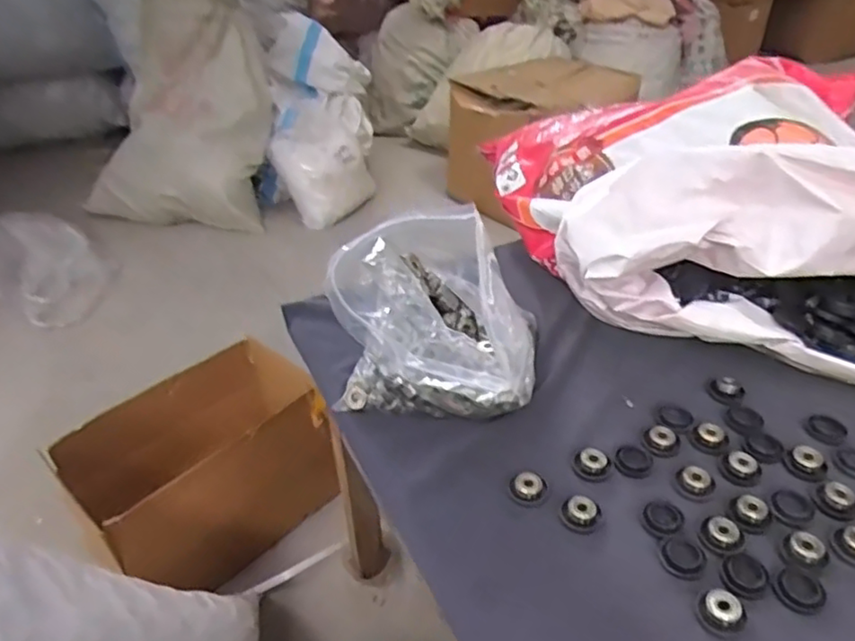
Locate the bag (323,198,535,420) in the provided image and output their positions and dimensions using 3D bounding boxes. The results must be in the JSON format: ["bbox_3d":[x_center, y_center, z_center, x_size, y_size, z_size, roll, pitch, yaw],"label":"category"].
[{"bbox_3d":[-0.006,-0.018,0.607,0.159,0.170,0.234,-5,36,-3],"label":"bag"}]

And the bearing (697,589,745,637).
[{"bbox_3d":[0.200,0.198,0.439,0.026,0.012,0.026,-2,35,1],"label":"bearing"}]

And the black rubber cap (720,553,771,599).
[{"bbox_3d":[0.228,0.182,0.463,0.029,0.004,0.032,24,43,32],"label":"black rubber cap"}]

